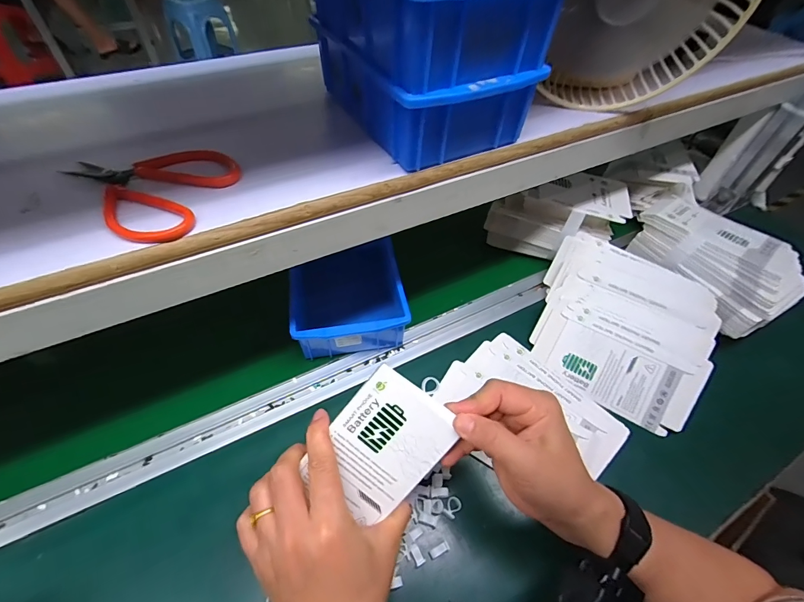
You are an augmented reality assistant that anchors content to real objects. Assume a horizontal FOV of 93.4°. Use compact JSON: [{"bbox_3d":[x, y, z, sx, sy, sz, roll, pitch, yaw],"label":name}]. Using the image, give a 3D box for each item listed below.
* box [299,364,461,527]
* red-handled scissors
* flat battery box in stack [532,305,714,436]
[{"bbox_3d":[-0.014,0.106,0.276,0.075,0.005,0.097,38,92,-1],"label":"box"},{"bbox_3d":[-0.190,-0.087,0.279,0.110,0.012,0.094,17,53,11],"label":"red-handled scissors"},{"bbox_3d":[0.253,0.081,0.447,0.167,0.007,0.090,29,84,19],"label":"flat battery box in stack"}]

